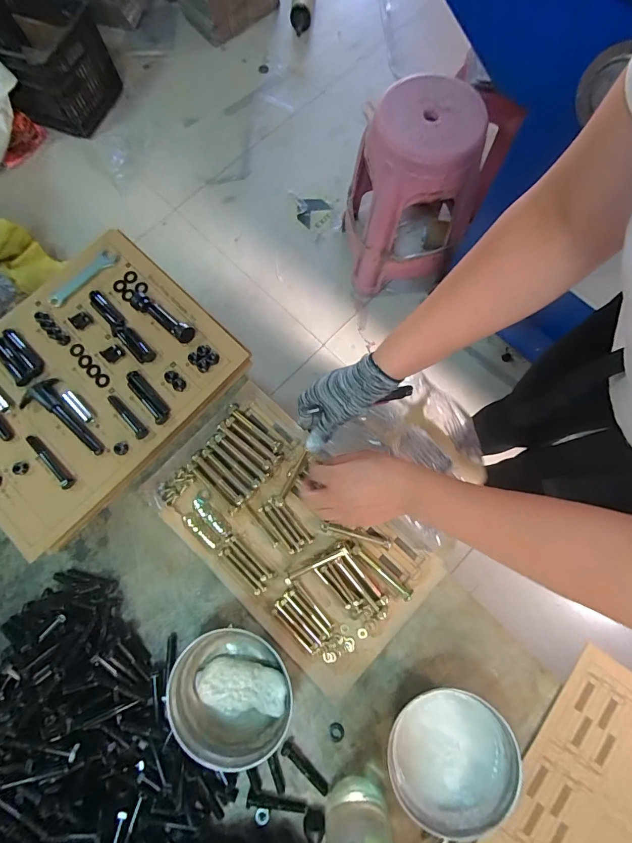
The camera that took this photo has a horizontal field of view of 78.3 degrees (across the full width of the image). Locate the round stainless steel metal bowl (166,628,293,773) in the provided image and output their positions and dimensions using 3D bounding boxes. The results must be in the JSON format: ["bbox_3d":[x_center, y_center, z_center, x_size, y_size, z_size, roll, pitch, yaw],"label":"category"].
[{"bbox_3d":[-0.107,0.342,0.485,0.145,0.046,0.134,0,78,2],"label":"round stainless steel metal bowl"}]

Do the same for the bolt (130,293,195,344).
[{"bbox_3d":[-0.221,-0.150,0.557,0.107,0.028,0.024,35,81,8],"label":"bolt"}]

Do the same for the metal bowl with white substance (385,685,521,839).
[{"bbox_3d":[0.160,0.397,0.467,0.146,0.046,0.145,0,78,2],"label":"metal bowl with white substance"}]

